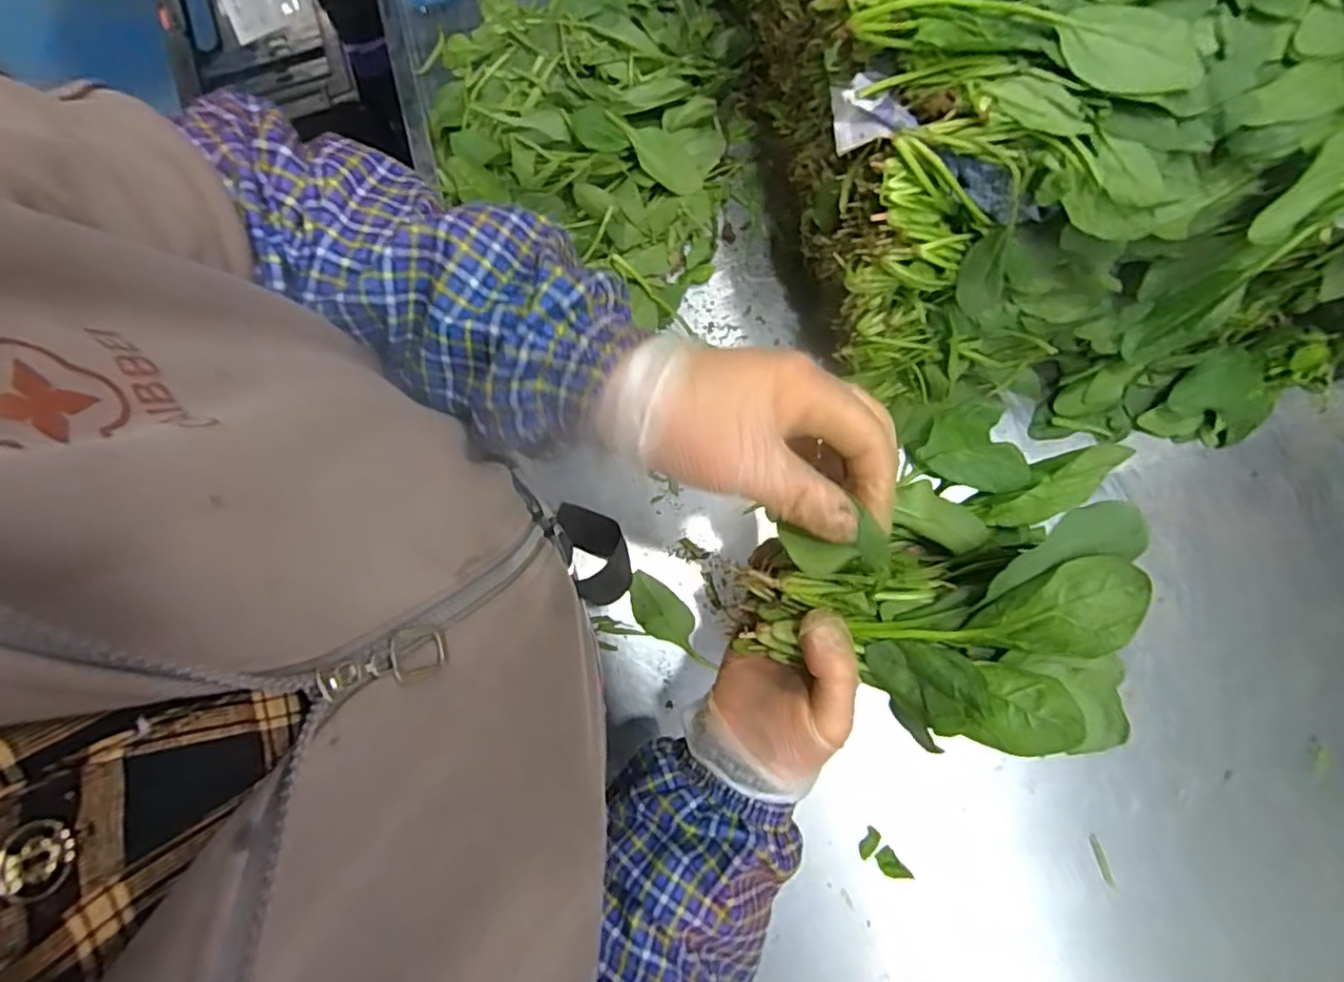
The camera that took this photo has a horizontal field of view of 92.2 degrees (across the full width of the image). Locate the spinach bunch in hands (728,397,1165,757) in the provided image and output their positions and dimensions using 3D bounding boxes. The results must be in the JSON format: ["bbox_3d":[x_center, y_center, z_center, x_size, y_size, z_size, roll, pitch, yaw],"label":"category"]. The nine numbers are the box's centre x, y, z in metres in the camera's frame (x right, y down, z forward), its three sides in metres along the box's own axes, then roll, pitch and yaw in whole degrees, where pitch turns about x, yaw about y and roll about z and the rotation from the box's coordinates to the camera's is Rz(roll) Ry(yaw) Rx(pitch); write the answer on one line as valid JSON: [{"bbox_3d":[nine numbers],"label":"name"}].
[{"bbox_3d":[0.122,0.043,0.300,0.165,0.083,0.139,1,79,0],"label":"spinach bunch in hands"}]

